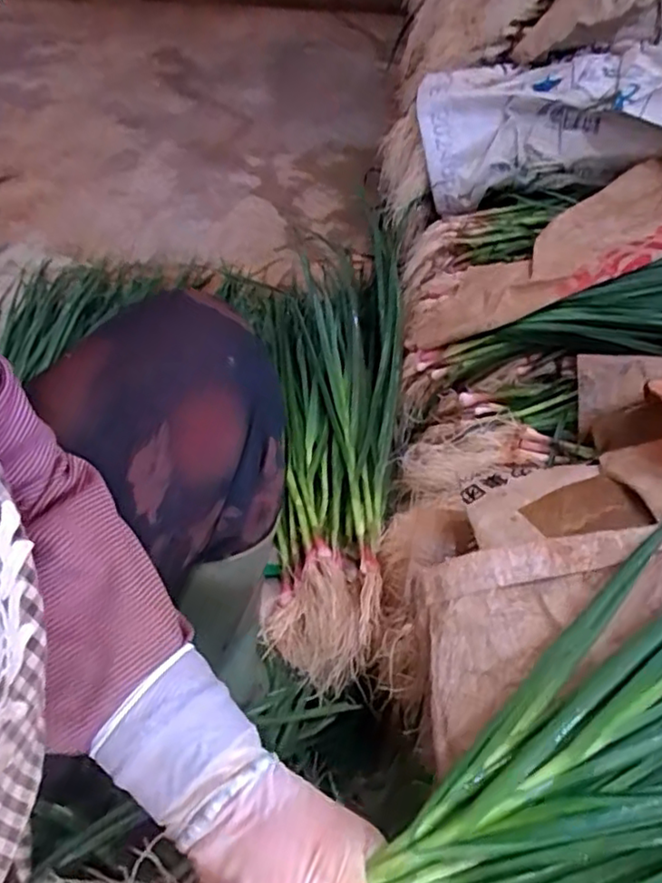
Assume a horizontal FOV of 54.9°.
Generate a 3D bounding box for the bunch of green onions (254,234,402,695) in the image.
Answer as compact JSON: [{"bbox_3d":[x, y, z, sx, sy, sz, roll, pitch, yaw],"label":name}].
[{"bbox_3d":[0.002,-0.058,0.786,0.177,0.152,0.684,1,48,-3],"label":"bunch of green onions"}]

